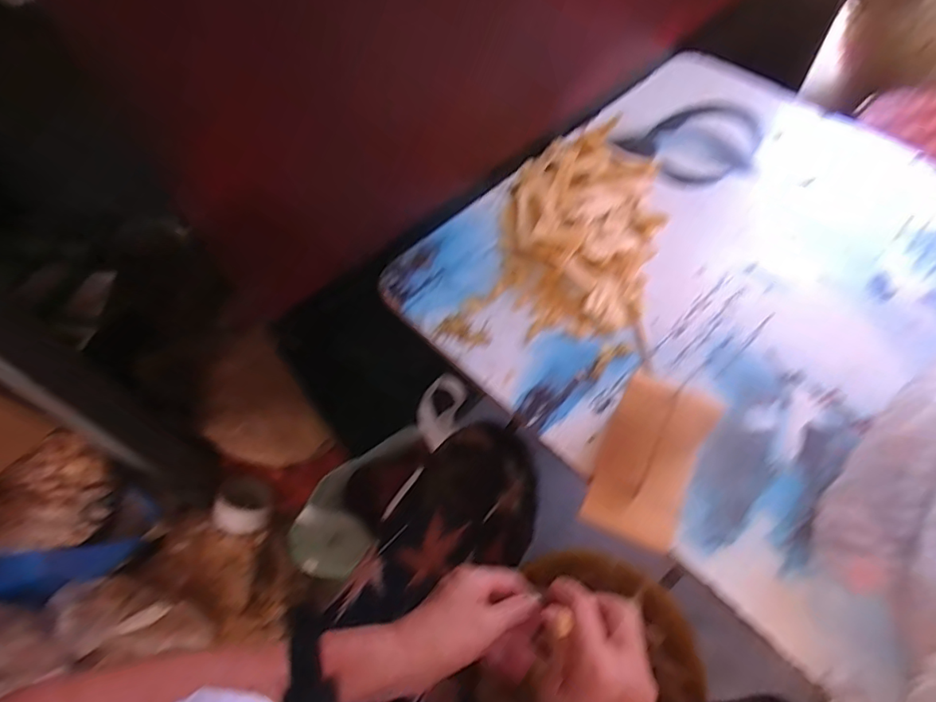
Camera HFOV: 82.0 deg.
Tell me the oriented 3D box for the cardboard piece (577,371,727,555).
[{"bbox_3d":[0.149,0.090,0.442,0.075,0.023,0.128,21,91,18],"label":"cardboard piece"}]

